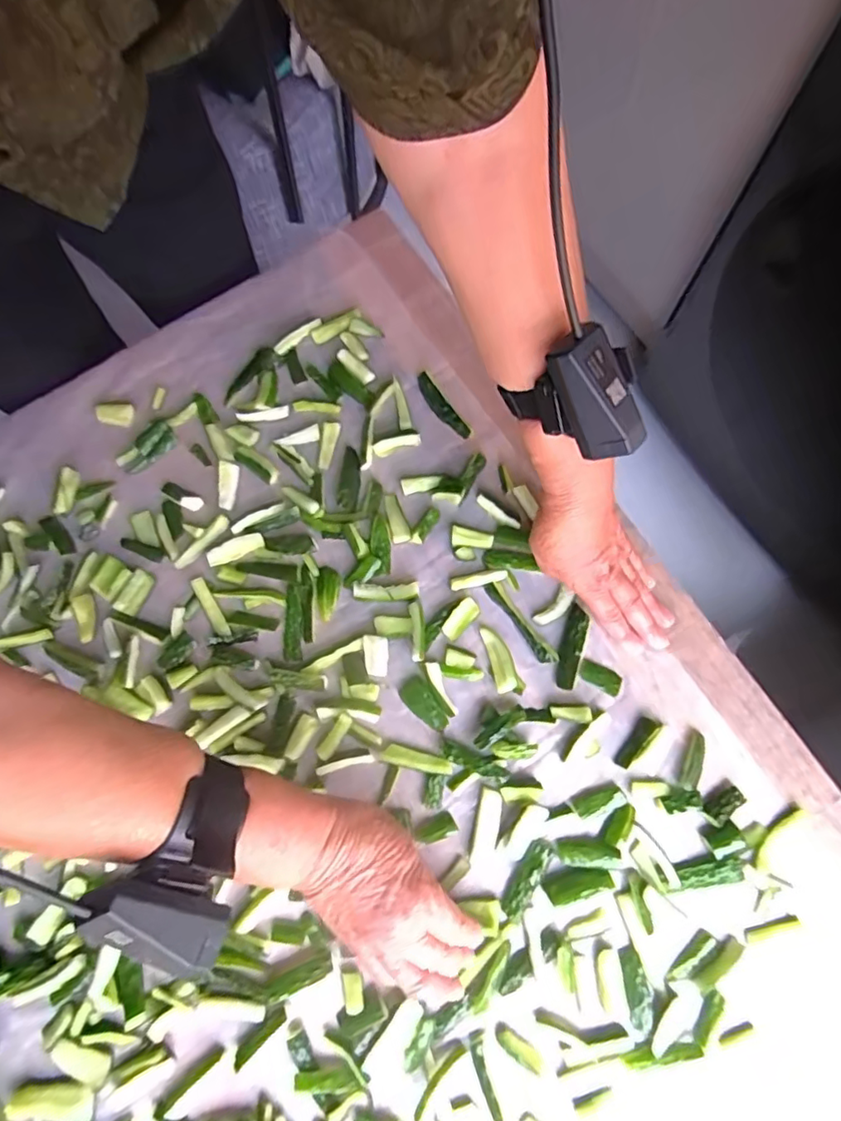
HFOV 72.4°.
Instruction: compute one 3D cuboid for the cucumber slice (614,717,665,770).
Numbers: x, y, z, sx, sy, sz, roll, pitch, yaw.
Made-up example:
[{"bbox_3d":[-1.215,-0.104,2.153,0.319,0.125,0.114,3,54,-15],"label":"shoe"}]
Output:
[{"bbox_3d":[0.167,0.140,0.440,0.018,0.010,0.045,44,81,11],"label":"cucumber slice"}]

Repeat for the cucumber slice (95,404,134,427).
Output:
[{"bbox_3d":[-0.279,-0.134,0.524,0.031,0.005,0.021,3,76,3],"label":"cucumber slice"}]

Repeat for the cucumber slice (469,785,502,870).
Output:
[{"bbox_3d":[0.049,0.201,0.431,0.017,0.005,0.057,11,77,5],"label":"cucumber slice"}]

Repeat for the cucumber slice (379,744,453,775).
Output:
[{"bbox_3d":[-0.003,0.154,0.443,0.056,0.006,0.013,13,77,5],"label":"cucumber slice"}]

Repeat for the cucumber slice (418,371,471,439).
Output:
[{"bbox_3d":[0.019,-0.137,0.511,0.014,0.014,0.070,-36,78,-7],"label":"cucumber slice"}]

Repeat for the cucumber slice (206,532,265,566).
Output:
[{"bbox_3d":[-0.158,-0.009,0.491,0.048,0.004,0.016,-25,97,-8],"label":"cucumber slice"}]

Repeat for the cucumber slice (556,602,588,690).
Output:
[{"bbox_3d":[0.121,0.069,0.460,0.017,0.008,0.067,14,77,5],"label":"cucumber slice"}]

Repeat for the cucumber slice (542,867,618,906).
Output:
[{"bbox_3d":[0.113,0.234,0.415,0.048,0.010,0.020,-19,76,-3],"label":"cucumber slice"}]

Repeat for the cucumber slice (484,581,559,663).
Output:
[{"bbox_3d":[0.081,0.050,0.466,0.013,0.008,0.081,-34,77,-6],"label":"cucumber slice"}]

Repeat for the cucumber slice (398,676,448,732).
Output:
[{"bbox_3d":[0.002,0.115,0.456,0.023,0.005,0.046,-31,77,-6],"label":"cucumber slice"}]

